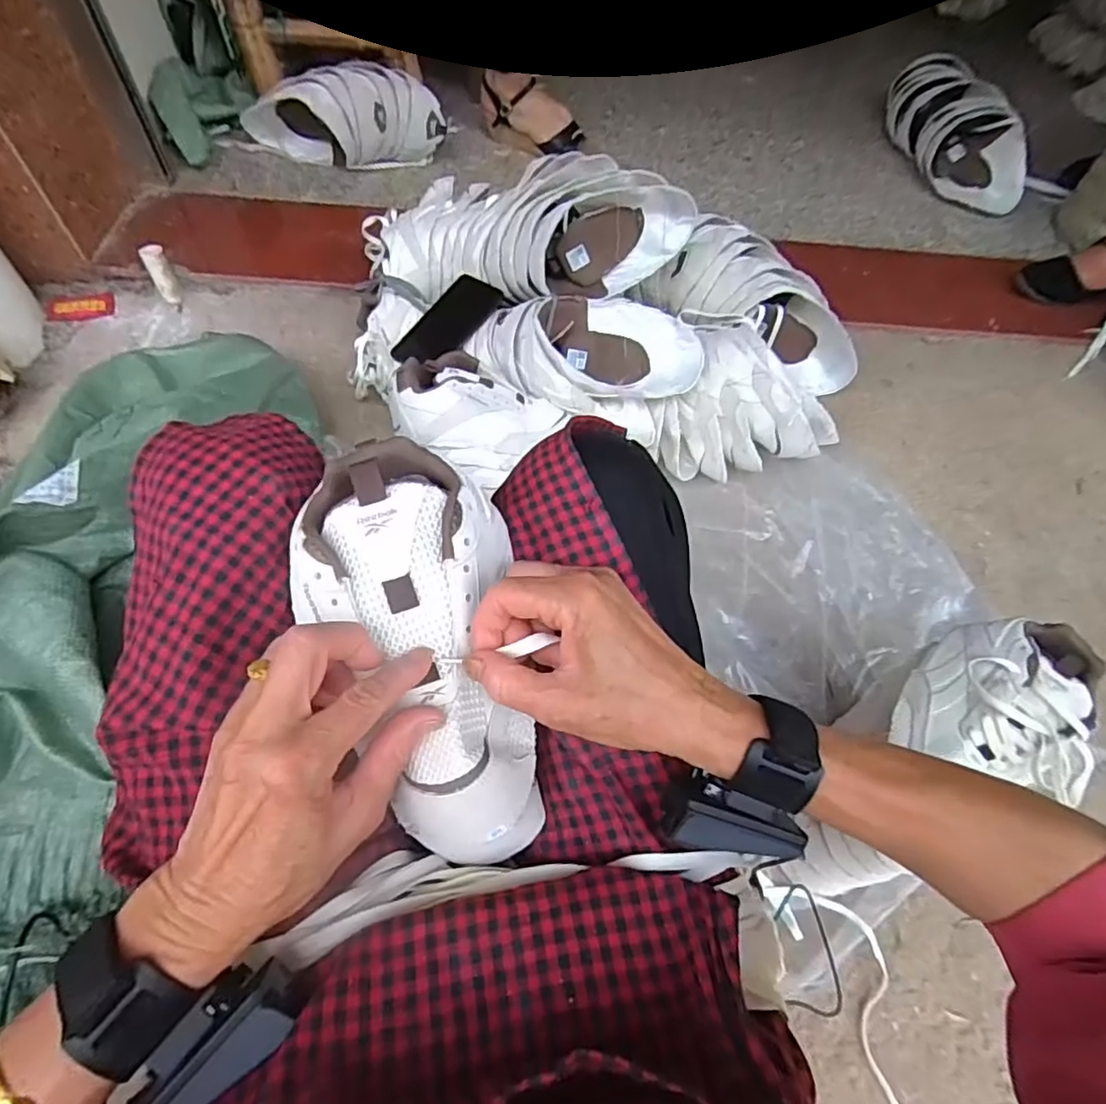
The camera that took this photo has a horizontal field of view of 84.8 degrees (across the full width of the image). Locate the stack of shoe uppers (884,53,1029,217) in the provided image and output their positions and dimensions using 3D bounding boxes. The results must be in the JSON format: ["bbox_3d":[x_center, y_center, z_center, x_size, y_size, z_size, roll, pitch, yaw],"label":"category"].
[{"bbox_3d":[0.789,-0.837,1.181,0.123,0.139,0.396,-18,63,-15],"label":"stack of shoe uppers"}]

